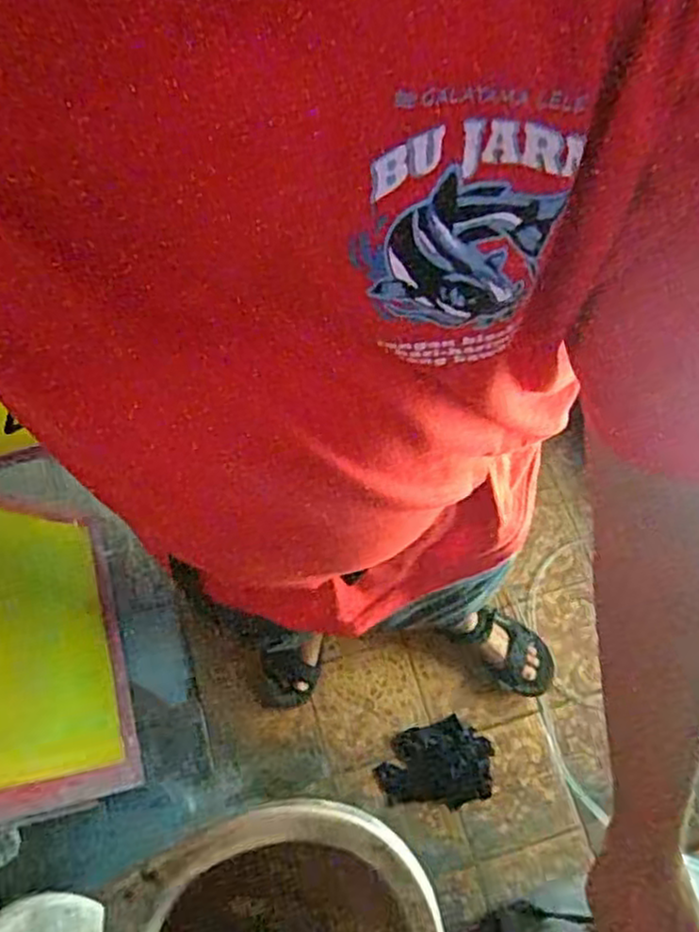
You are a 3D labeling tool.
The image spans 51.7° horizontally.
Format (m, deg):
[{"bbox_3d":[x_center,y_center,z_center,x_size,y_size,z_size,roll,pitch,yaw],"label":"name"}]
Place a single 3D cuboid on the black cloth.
[{"bbox_3d":[0.153,0.543,1.302,0.206,0.021,0.143,-17,68,-4],"label":"black cloth"}]

